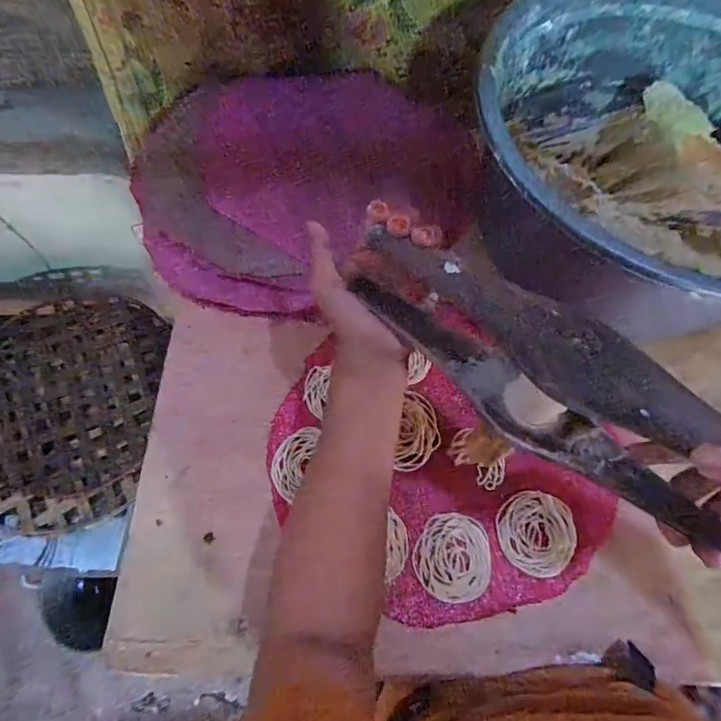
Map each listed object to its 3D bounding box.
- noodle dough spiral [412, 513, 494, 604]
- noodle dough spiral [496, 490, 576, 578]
[{"bbox_3d":[0.090,0.186,0.430,0.073,0.004,0.075,0,67,0],"label":"noodle dough spiral"},{"bbox_3d":[0.172,0.168,0.444,0.074,0.007,0.075,0,67,0],"label":"noodle dough spiral"}]

